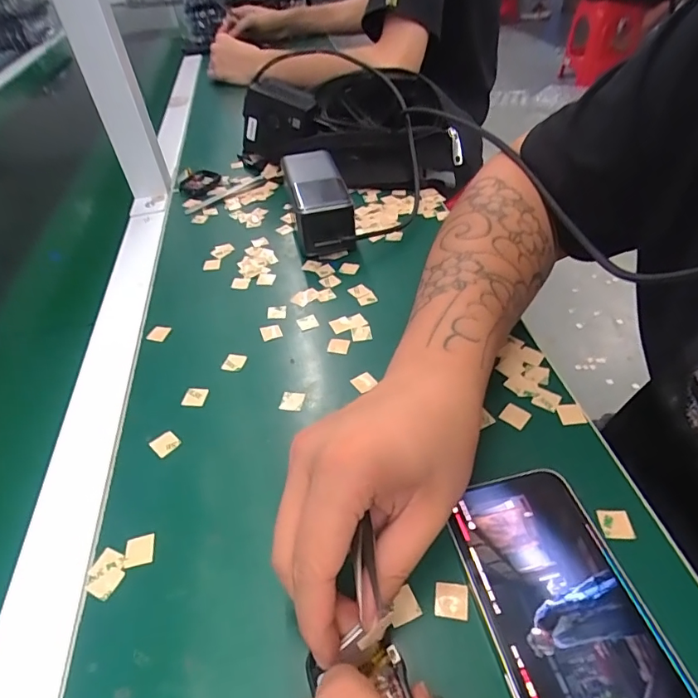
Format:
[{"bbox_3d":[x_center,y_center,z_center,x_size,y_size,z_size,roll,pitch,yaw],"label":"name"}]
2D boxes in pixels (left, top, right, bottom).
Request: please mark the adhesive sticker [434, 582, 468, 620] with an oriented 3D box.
[{"bbox_3d":[0.049,0.121,0.231,0.015,0.004,0.015,0,48,13],"label":"adhesive sticker"}]

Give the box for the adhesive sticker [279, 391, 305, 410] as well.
[{"bbox_3d":[-0.039,0.035,0.329,0.015,0.004,0.015,4,50,11],"label":"adhesive sticker"}]

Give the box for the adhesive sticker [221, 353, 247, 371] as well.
[{"bbox_3d":[-0.086,0.010,0.361,0.015,0.004,0.016,10,49,8],"label":"adhesive sticker"}]

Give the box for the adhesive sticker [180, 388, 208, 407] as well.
[{"bbox_3d":[-0.109,0.033,0.338,0.015,0.004,0.017,5,48,2],"label":"adhesive sticker"}]

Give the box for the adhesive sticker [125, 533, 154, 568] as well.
[{"bbox_3d":[-0.113,0.109,0.258,0.015,0.004,0.016,-12,44,-6],"label":"adhesive sticker"}]

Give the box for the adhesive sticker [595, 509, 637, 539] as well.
[{"bbox_3d":[0.140,0.092,0.253,0.015,0.004,0.016,-2,44,4],"label":"adhesive sticker"}]

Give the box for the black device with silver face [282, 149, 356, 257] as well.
[{"bbox_3d":[-0.031,-0.148,0.481,0.053,0.052,0.142,-11,44,-4],"label":"black device with silver face"}]

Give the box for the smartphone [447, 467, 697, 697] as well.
[{"bbox_3d":[0.099,0.123,0.217,0.072,0.010,0.143,-13,44,-6],"label":"smartphone"}]

